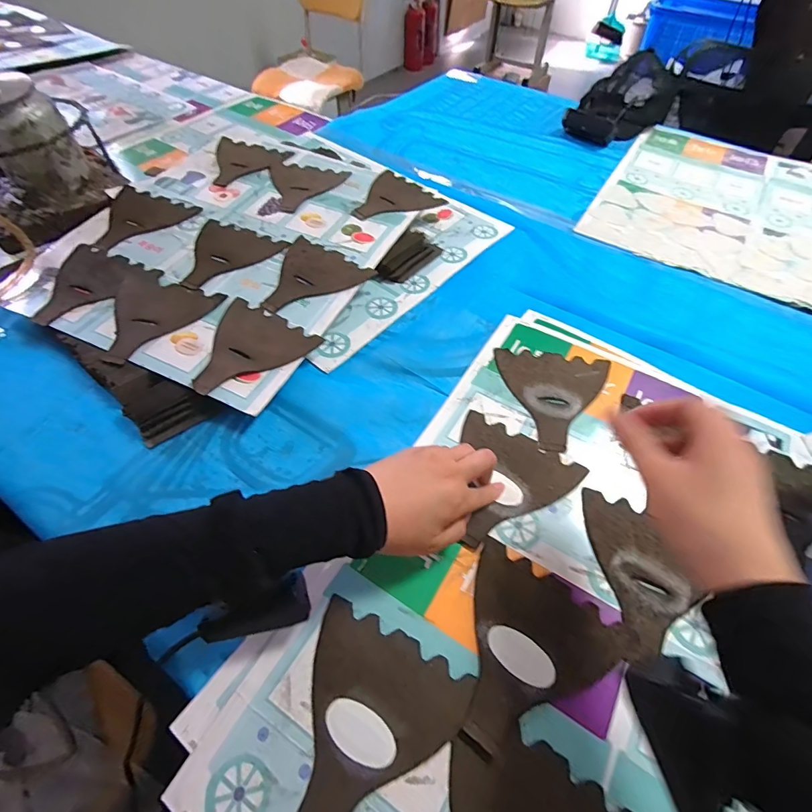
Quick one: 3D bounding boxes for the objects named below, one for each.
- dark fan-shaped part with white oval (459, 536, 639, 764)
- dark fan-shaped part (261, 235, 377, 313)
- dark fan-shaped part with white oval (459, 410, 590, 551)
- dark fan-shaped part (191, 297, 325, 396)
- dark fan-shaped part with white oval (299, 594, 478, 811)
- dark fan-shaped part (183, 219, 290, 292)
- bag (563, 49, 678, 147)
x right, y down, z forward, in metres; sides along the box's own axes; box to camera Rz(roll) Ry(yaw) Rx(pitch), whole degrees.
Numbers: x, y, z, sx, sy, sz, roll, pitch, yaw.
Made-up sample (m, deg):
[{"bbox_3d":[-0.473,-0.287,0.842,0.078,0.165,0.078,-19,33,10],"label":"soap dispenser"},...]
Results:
[{"bbox_3d":[0.086,0.185,0.314,0.119,0.004,0.128,30,57,22],"label":"dark fan-shaped part with white oval"},{"bbox_3d":[-0.121,-0.154,0.528,0.116,0.006,0.124,27,61,14],"label":"dark fan-shaped part"},{"bbox_3d":[0.088,0.075,0.397,0.119,0.006,0.126,28,60,18],"label":"dark fan-shaped part with white oval"},{"bbox_3d":[-0.173,-0.058,0.459,0.114,0.005,0.125,25,55,9],"label":"dark fan-shaped part"},{"bbox_3d":[-0.030,0.218,0.287,0.115,0.004,0.126,24,57,14],"label":"dark fan-shaped part with white oval"},{"bbox_3d":[-0.236,-0.191,0.548,0.122,0.004,0.124,19,56,9],"label":"dark fan-shaped part"},{"bbox_3d":[0.427,-0.602,0.831,0.142,0.096,0.214,33,59,19],"label":"bag"}]

